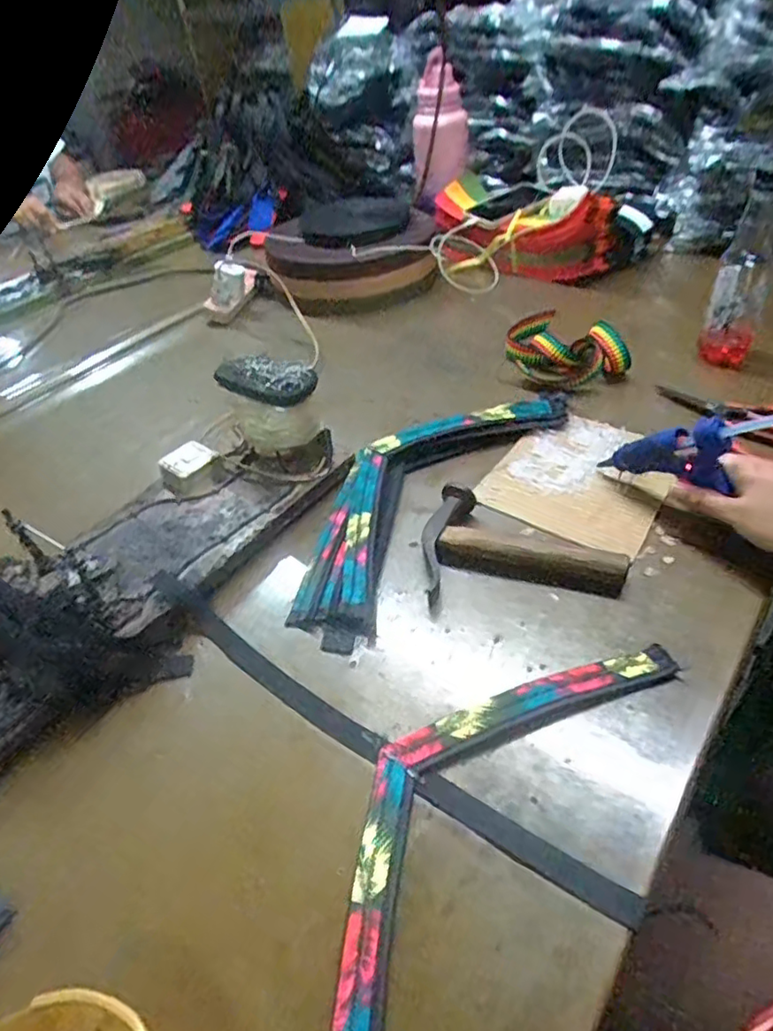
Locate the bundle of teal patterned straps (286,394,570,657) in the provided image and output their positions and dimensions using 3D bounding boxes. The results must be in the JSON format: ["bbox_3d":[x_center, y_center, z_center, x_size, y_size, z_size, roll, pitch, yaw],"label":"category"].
[{"bbox_3d":[0.038,-0.039,0.596,0.138,0.029,0.390,25,52,32],"label":"bundle of teal patterned straps"}]

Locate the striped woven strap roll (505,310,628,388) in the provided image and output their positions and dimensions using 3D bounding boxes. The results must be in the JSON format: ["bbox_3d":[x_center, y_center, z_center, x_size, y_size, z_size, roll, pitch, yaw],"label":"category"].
[{"bbox_3d":[0.205,-0.202,0.734,0.108,0.048,0.155,-24,44,-17],"label":"striped woven strap roll"}]

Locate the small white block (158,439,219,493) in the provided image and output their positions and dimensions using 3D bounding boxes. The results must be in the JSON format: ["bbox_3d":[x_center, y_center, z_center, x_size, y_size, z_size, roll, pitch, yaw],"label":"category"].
[{"bbox_3d":[-0.195,-0.049,0.601,0.047,0.024,0.051,27,53,34],"label":"small white block"}]

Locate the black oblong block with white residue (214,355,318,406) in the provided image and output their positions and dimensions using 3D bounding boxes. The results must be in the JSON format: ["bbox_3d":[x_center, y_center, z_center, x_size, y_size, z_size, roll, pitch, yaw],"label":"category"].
[{"bbox_3d":[-0.116,-0.126,0.562,0.096,0.025,0.044,15,47,25],"label":"black oblong block with white residue"}]

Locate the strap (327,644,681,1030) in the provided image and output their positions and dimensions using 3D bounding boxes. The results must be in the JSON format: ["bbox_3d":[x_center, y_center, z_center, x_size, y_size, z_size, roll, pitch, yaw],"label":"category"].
[{"bbox_3d":[0.048,0.185,0.374,0.120,0.023,0.353,24,49,33],"label":"strap"}]

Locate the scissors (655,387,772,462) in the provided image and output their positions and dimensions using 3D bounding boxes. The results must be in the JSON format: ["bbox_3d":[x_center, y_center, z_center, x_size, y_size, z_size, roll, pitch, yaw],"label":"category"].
[{"bbox_3d":[0.372,-0.103,0.636,0.089,0.015,0.173,-31,46,-23],"label":"scissors"}]

